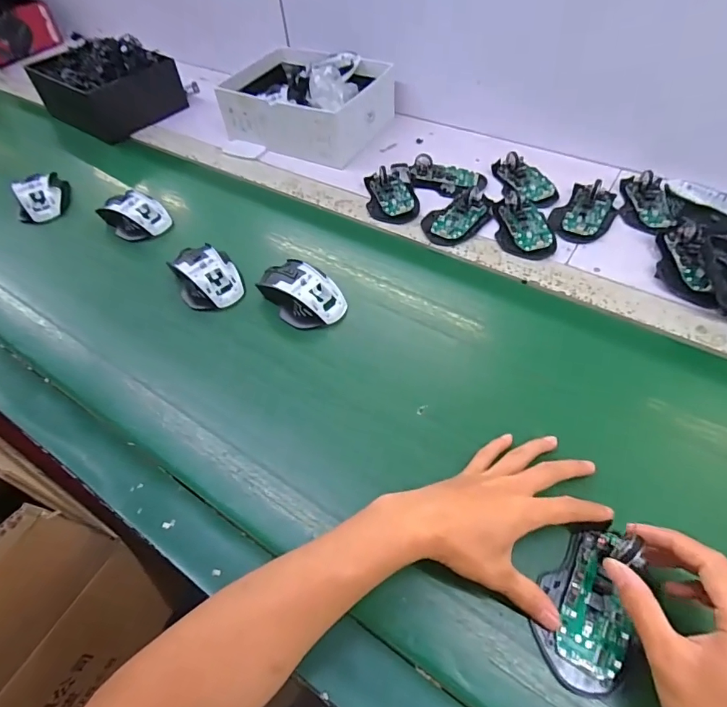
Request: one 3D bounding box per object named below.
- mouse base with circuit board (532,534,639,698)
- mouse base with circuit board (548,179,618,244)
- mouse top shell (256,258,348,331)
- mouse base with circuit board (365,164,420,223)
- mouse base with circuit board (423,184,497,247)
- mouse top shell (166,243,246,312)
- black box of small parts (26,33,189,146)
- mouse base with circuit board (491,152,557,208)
[{"bbox_3d":[0.160,0.182,0.324,0.058,0.021,0.105,12,62,13],"label":"mouse base with circuit board"},{"bbox_3d":[0.296,-0.194,0.595,0.074,0.024,0.105,24,59,21],"label":"mouse base with circuit board"},{"bbox_3d":[-0.076,-0.075,0.528,0.068,0.034,0.111,-39,59,-21],"label":"mouse top shell"},{"bbox_3d":[0.041,-0.239,0.652,0.071,0.021,0.124,-4,53,2],"label":"mouse base with circuit board"},{"bbox_3d":[0.130,-0.195,0.612,0.072,0.019,0.124,34,63,26],"label":"mouse base with circuit board"},{"bbox_3d":[-0.195,-0.098,0.554,0.071,0.037,0.099,-27,56,-14],"label":"mouse top shell"},{"bbox_3d":[-0.487,-0.507,0.840,0.245,0.097,0.199,34,61,27],"label":"black box of small parts"},{"bbox_3d":[0.235,-0.255,0.645,0.054,0.023,0.104,-18,54,-8],"label":"mouse base with circuit board"}]

